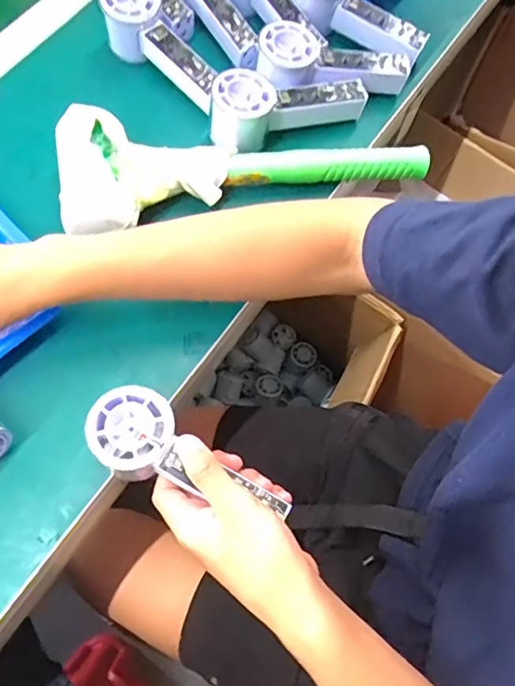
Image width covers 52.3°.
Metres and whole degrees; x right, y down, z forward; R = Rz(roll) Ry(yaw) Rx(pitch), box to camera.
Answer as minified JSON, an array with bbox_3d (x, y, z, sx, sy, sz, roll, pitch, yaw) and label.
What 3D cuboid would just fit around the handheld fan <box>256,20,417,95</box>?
[{"bbox_3d":[0.074,-0.278,0.516,0.150,0.032,0.049,1,69,-15],"label":"handheld fan"}]

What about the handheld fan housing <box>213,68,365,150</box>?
[{"bbox_3d":[0.029,-0.232,0.497,0.152,0.049,0.054,-21,72,-10],"label":"handheld fan housing"}]

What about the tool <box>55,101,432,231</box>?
[{"bbox_3d":[-0.014,-0.174,0.470,0.329,0.053,0.111,-14,71,-7],"label":"tool"}]

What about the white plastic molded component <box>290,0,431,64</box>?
[{"bbox_3d":[0.103,-0.341,0.547,0.150,0.044,0.058,28,70,-5],"label":"white plastic molded component"}]

